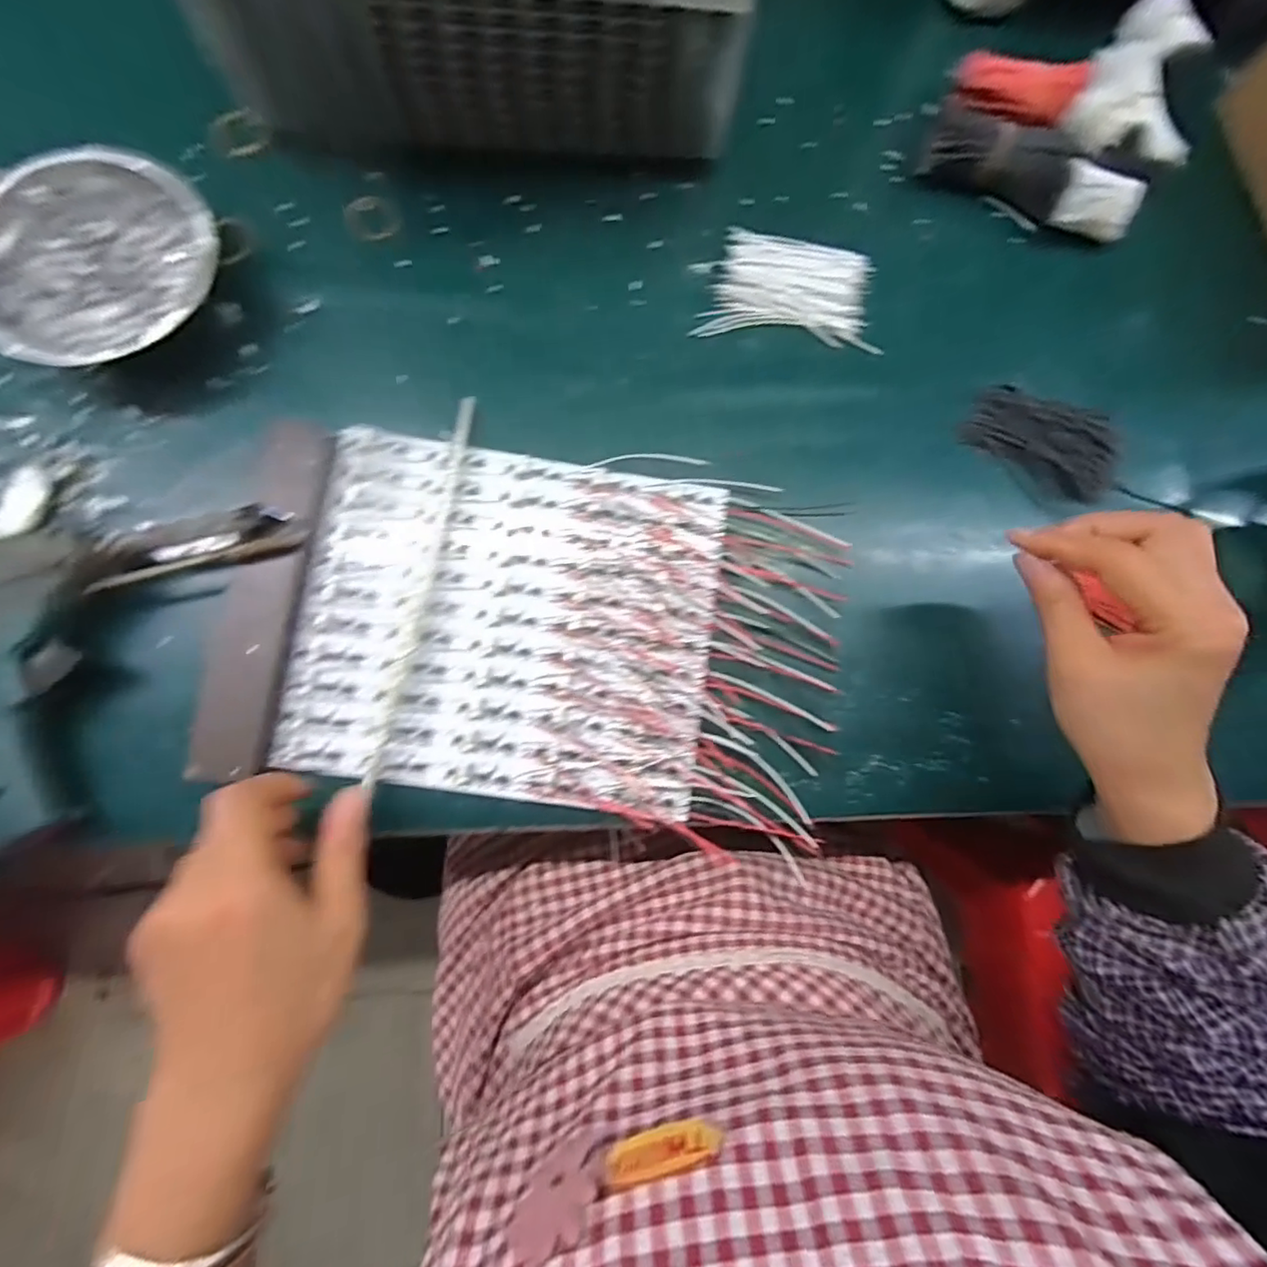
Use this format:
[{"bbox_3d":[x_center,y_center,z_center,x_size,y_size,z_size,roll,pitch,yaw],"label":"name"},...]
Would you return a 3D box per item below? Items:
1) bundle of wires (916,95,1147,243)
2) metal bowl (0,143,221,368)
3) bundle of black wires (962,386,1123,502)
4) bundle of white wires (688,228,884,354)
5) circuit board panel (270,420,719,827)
[{"bbox_3d":[0.269,-0.311,0.399,0.144,0.031,0.047,26,80,0],"label":"bundle of wires"},{"bbox_3d":[-0.292,-0.199,0.331,0.126,0.043,0.117,1,81,-4],"label":"metal bowl"},{"bbox_3d":[0.267,-0.126,0.380,0.098,0.015,0.051,28,80,0],"label":"bundle of black wires"},{"bbox_3d":[0.100,-0.227,0.387,0.113,0.006,0.077,4,81,-4],"label":"bundle of white wires"},{"bbox_3d":[-0.068,-0.009,0.334,0.227,0.015,0.192,8,81,-3],"label":"circuit board panel"}]

